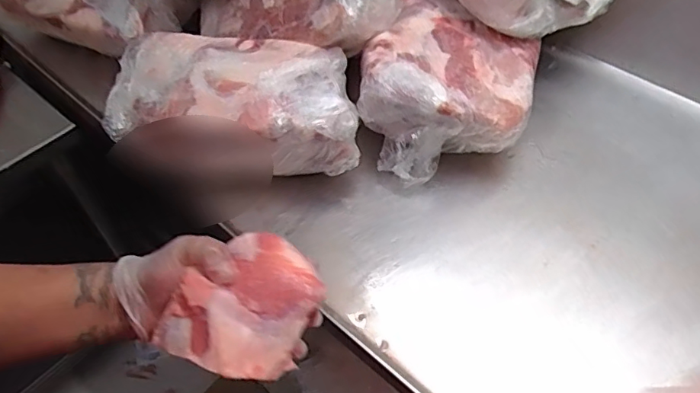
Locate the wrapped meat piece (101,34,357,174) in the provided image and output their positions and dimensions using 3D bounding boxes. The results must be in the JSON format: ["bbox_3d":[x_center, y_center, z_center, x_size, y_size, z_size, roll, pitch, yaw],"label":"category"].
[{"bbox_3d":[-0.152,-0.121,0.721,0.320,0.123,0.159,0,51,1],"label":"wrapped meat piece"}]

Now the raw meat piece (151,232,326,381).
[{"bbox_3d":[-0.084,0.087,0.434,0.102,0.042,0.122,22,56,18],"label":"raw meat piece"}]

